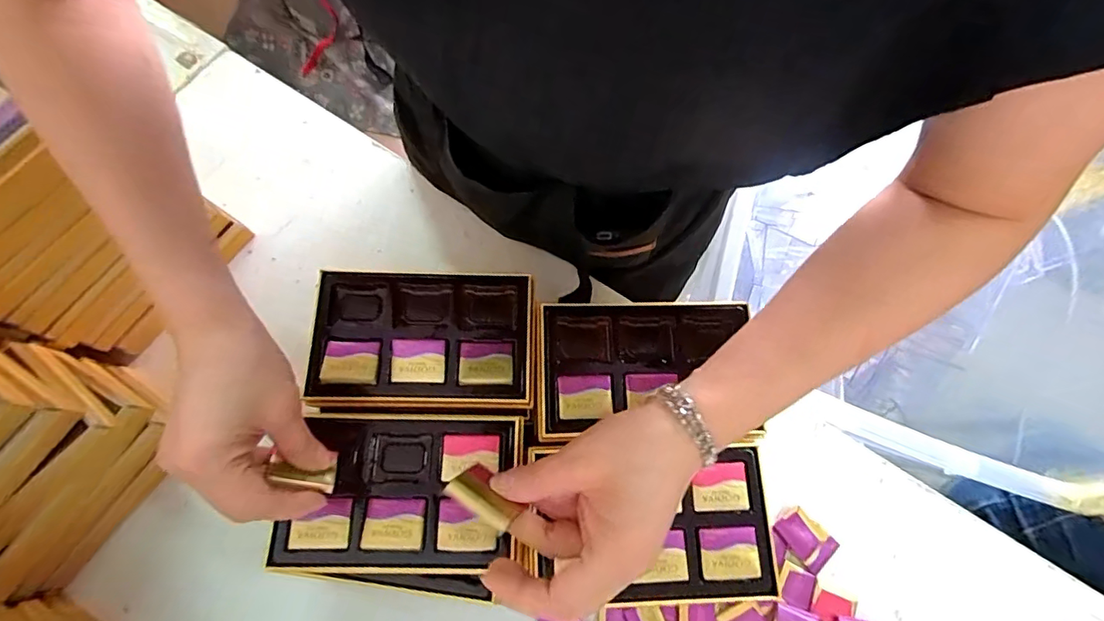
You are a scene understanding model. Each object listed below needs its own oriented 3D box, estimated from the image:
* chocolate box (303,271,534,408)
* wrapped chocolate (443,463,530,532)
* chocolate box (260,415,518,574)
[{"bbox_3d":[-0.096,0.020,0.384,0.160,0.027,0.099,1,73,-1],"label":"chocolate box"},{"bbox_3d":[-0.036,0.098,0.272,0.037,0.007,0.024,28,40,19],"label":"wrapped chocolate"},{"bbox_3d":[-0.104,0.123,0.352,0.154,0.020,0.101,2,73,-1],"label":"chocolate box"}]

